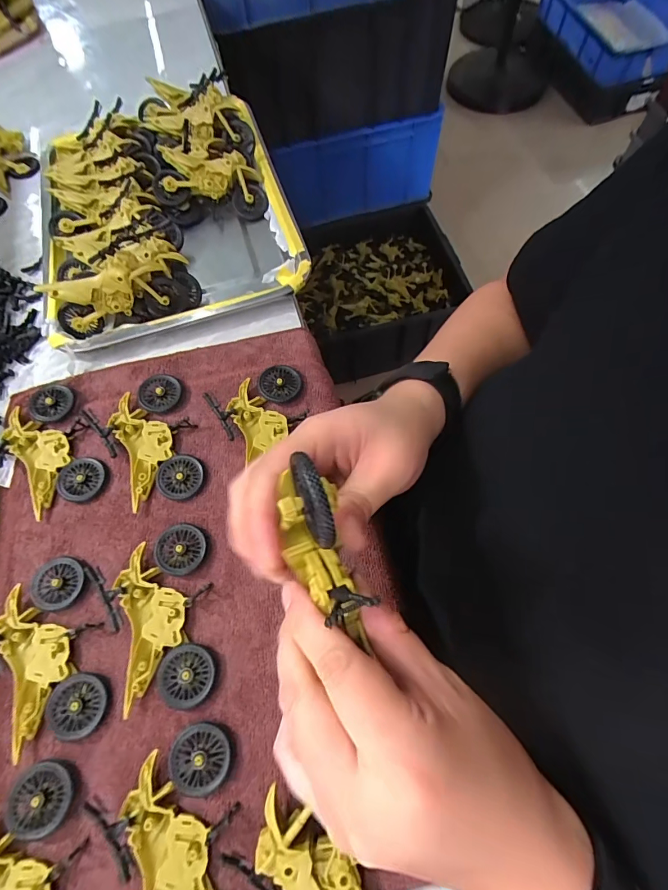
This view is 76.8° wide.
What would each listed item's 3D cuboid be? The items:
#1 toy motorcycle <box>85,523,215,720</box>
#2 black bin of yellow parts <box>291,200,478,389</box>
[{"bbox_3d":[-0.117,0.120,0.294,0.075,0.014,0.113,-24,67,-8],"label":"toy motorcycle"},{"bbox_3d":[0.133,-0.460,1.275,0.460,0.221,0.426,-12,66,-2],"label":"black bin of yellow parts"}]

